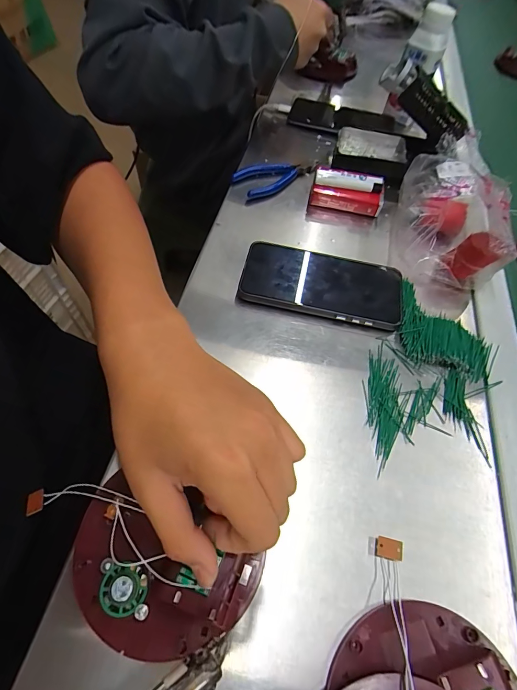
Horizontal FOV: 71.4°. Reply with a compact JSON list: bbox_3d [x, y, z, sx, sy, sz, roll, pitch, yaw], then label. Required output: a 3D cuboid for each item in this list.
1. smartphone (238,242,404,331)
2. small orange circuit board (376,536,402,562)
[{"bbox_3d":[0.066,-0.064,0.369,0.160,0.015,0.078,12,58,2],"label":"smartphone"},{"bbox_3d":[0.091,0.142,0.251,0.018,0.007,0.013,11,58,2],"label":"small orange circuit board"}]

